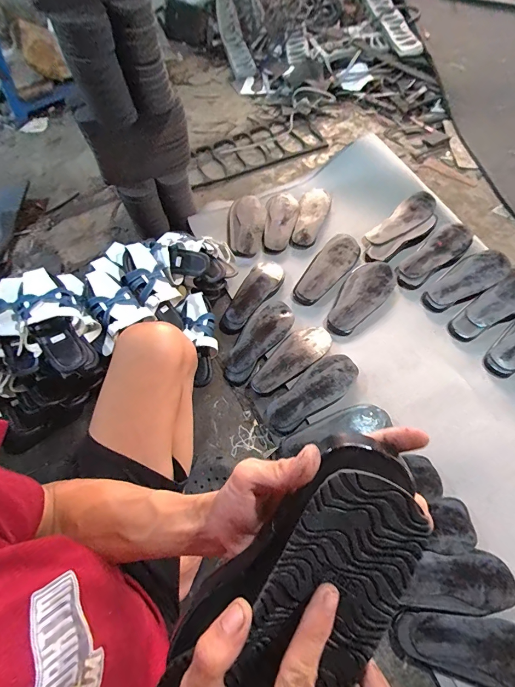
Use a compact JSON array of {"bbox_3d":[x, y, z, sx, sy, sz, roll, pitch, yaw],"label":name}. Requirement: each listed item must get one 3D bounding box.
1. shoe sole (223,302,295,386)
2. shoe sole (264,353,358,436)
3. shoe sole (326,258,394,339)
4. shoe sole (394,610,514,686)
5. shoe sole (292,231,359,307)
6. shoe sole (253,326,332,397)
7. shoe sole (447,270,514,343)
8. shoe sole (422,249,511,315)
[{"bbox_3d":[-0.001,-0.007,0.867,0.096,0.023,0.247,34,69,18],"label":"shoe sole"},{"bbox_3d":[0.131,0.113,0.779,0.227,0.046,0.094,-36,66,-15],"label":"shoe sole"},{"bbox_3d":[0.279,-0.131,0.925,0.116,0.021,0.265,40,71,21],"label":"shoe sole"},{"bbox_3d":[0.371,0.523,0.580,0.249,0.046,0.095,8,63,7],"label":"shoe sole"},{"bbox_3d":[0.203,-0.216,0.975,0.102,0.019,0.268,37,70,19],"label":"shoe sole"},{"bbox_3d":[0.086,0.038,0.830,0.232,0.042,0.098,-42,68,-18],"label":"shoe sole"},{"bbox_3d":[0.631,-0.095,0.884,0.285,0.033,0.099,-33,65,-14],"label":"shoe sole"},{"bbox_3d":[0.567,-0.168,0.922,0.262,0.042,0.100,-30,65,-13],"label":"shoe sole"}]

